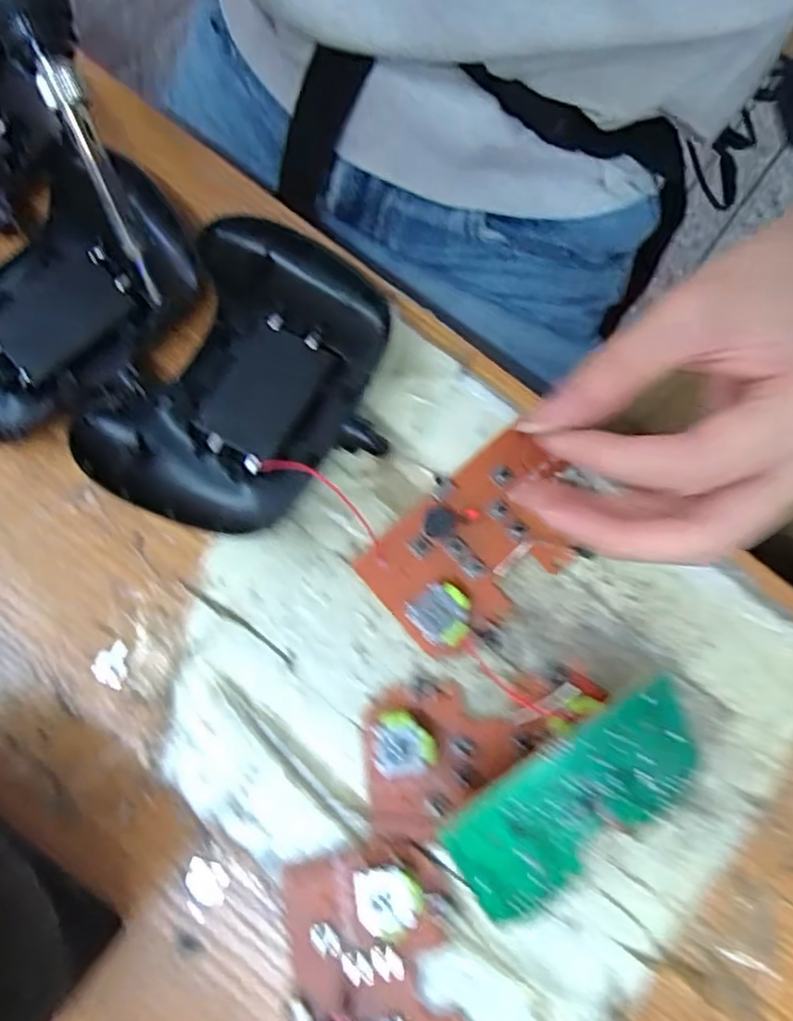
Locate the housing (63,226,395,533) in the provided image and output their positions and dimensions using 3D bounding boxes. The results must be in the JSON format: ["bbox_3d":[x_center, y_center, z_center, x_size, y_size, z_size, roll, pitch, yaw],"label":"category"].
[{"bbox_3d":[-0.055,-0.049,0.263,0.095,0.023,0.123,30,77,6],"label":"housing"}]

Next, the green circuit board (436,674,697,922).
[{"bbox_3d":[0.061,0.097,0.221,0.090,0.004,0.053,-29,111,-12],"label":"green circuit board"}]

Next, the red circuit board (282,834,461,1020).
[{"bbox_3d":[-0.008,0.160,0.220,0.055,0.017,0.090,-6,76,-3],"label":"red circuit board"}]

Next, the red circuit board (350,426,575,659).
[{"bbox_3d":[0.032,0.012,0.254,0.083,0.016,0.055,-43,80,-11],"label":"red circuit board"}]

